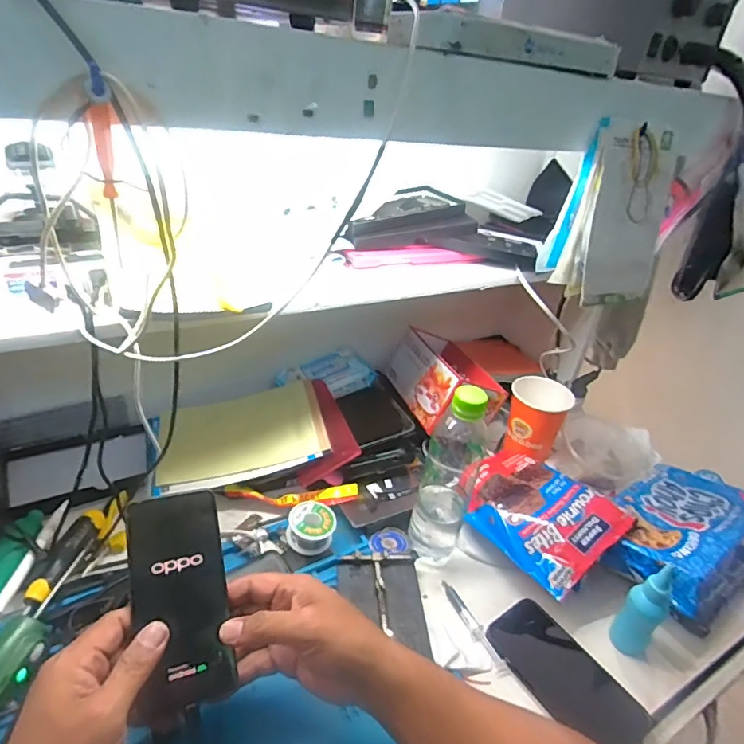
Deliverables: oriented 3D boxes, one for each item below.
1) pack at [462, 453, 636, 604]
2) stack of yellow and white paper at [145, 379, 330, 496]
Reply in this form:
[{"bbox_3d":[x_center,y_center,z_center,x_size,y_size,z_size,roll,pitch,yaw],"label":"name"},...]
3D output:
[{"bbox_3d":[0.195,0.176,0.615,0.144,0.076,0.187,-23,43,-39],"label":"pack"},{"bbox_3d":[-0.176,0.079,0.656,0.222,0.023,0.137,-14,45,-13],"label":"stack of yellow and white paper"}]

